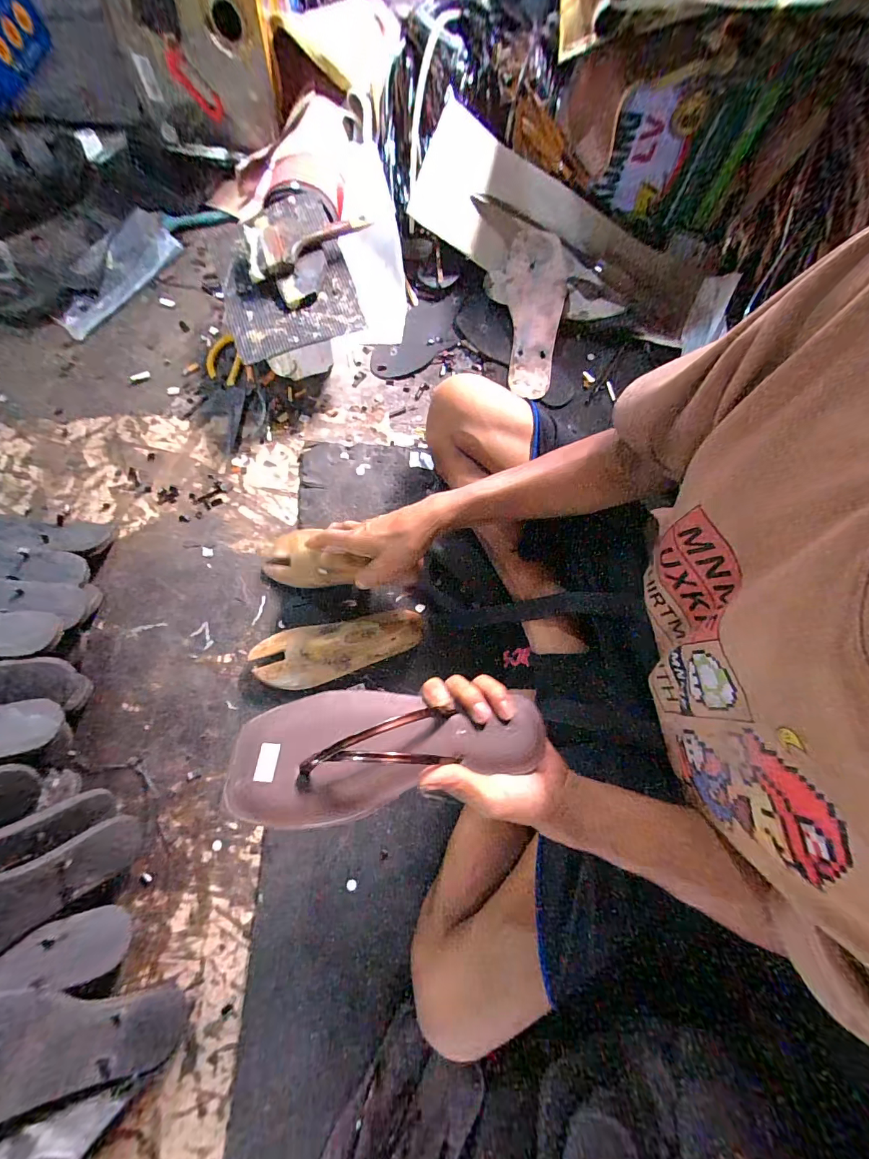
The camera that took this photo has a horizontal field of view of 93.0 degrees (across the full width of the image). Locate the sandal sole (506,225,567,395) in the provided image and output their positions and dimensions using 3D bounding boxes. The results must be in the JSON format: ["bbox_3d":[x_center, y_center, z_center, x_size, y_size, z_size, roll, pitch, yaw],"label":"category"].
[{"bbox_3d":[0.166,-0.434,0.676,0.091,0.028,0.265,2,93,0],"label":"sandal sole"}]

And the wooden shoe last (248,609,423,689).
[{"bbox_3d":[-0.129,0.089,0.539,0.226,0.086,0.077,-11,76,-4],"label":"wooden shoe last"}]

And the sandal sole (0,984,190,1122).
[{"bbox_3d":[-0.366,0.453,0.399,0.025,0.232,0.080,-38,36,27],"label":"sandal sole"}]

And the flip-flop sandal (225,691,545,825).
[{"bbox_3d":[-0.023,0.124,0.306,0.235,0.054,0.082,-2,76,-14],"label":"flip-flop sandal"}]

